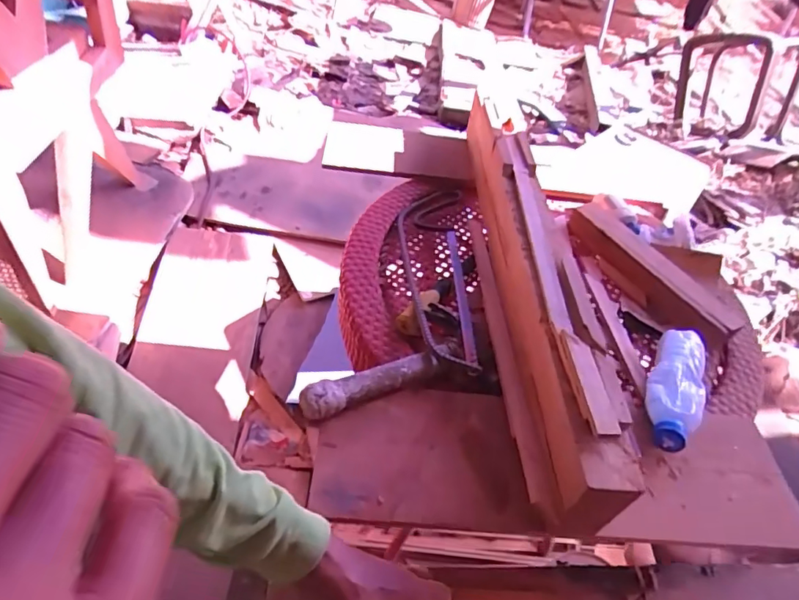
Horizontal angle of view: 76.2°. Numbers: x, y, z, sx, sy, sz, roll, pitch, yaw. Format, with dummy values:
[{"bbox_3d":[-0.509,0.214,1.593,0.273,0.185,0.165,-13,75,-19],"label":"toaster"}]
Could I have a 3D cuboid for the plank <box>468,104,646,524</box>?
[{"bbox_3d":[0.157,-0.054,0.666,0.064,0.108,0.669,3,43,-4],"label":"plank"}]

